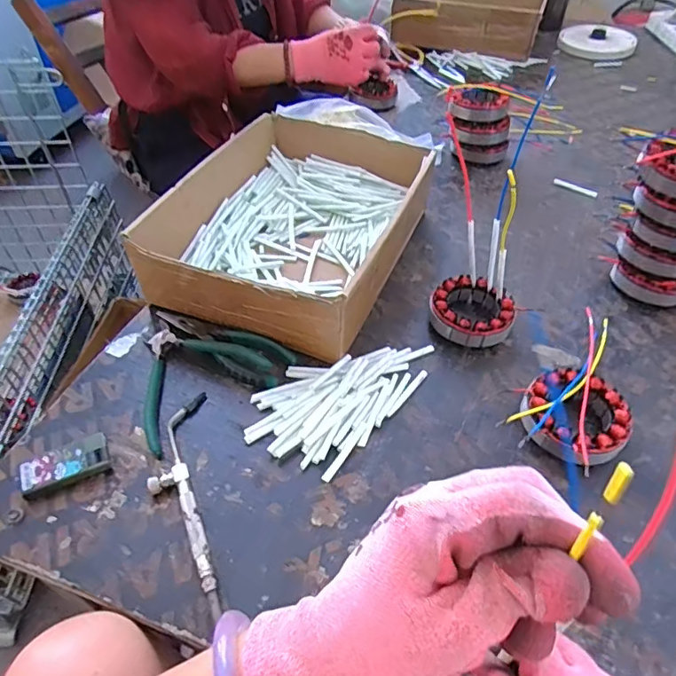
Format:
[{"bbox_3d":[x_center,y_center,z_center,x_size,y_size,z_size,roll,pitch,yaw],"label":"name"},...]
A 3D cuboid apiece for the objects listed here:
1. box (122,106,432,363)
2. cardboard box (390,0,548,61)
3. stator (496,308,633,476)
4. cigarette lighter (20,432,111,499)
[{"bbox_3d":[-0.042,-0.142,0.600,0.243,0.087,0.332,18,50,16],"label":"box"},{"bbox_3d":[0.283,-0.704,1.118,0.304,0.091,0.239,11,49,10],"label":"cardboard box"},{"bbox_3d":[0.228,0.056,0.463,0.157,0.035,0.087,-36,57,-28],"label":"stator"},{"bbox_3d":[-0.227,0.106,0.427,0.067,0.013,0.035,-22,51,-19],"label":"cigarette lighter"}]

